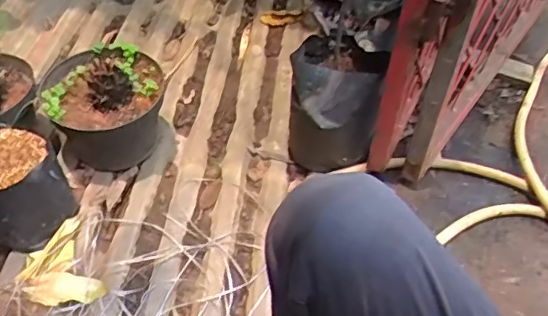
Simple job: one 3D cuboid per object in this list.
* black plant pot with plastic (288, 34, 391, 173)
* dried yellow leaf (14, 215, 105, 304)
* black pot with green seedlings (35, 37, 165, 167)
[{"bbox_3d":[0.110,-0.112,1.060,0.156,0.194,0.164,4,44,-4],"label":"black plant pot with plastic"},{"bbox_3d":[-0.345,0.178,0.911,0.118,0.033,0.146,-22,52,-24],"label":"dried yellow leaf"},{"bbox_3d":[-0.314,-0.094,1.072,0.202,0.189,0.187,2,46,-3],"label":"black pot with green seedlings"}]

